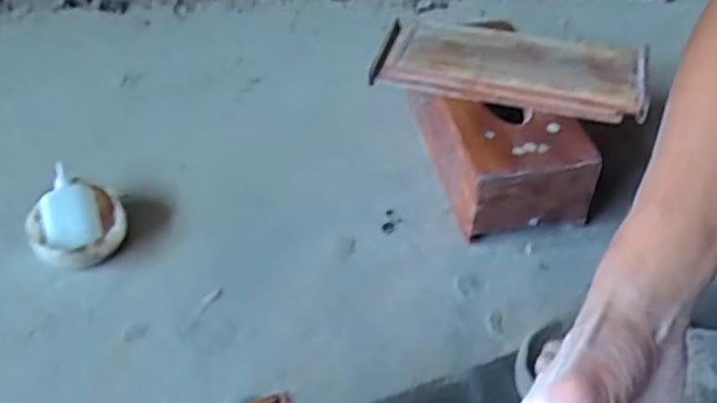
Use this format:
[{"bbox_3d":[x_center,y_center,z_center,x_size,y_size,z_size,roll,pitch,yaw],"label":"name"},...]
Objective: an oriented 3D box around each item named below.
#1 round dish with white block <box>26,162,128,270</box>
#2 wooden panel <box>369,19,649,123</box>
[{"bbox_3d":[-0.289,0.017,0.679,0.089,0.050,0.113,-20,47,-19],"label":"round dish with white block"},{"bbox_3d":[0.160,-0.148,0.711,0.279,0.027,0.124,12,47,14],"label":"wooden panel"}]

